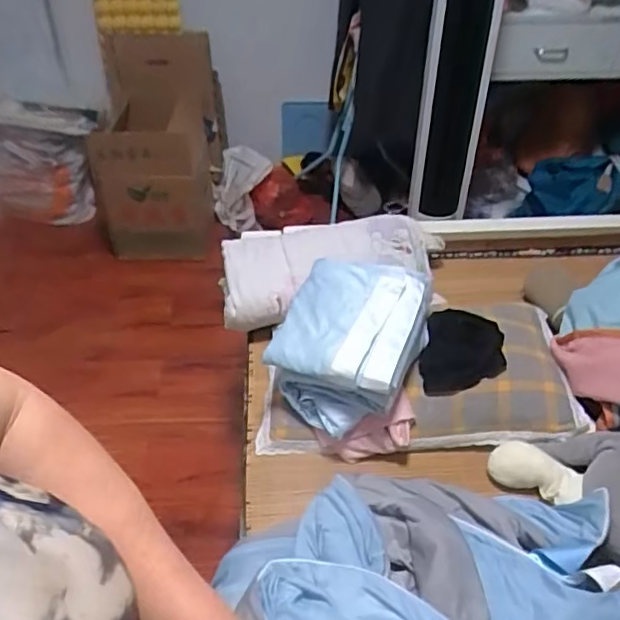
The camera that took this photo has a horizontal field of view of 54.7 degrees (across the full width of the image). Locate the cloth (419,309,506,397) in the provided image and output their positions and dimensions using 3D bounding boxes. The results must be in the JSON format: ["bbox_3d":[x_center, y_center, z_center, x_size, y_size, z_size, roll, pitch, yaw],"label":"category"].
[{"bbox_3d":[0.275,0.074,1.085,0.145,0.018,0.171,1,58,8],"label":"cloth"}]

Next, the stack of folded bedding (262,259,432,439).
[{"bbox_3d":[0.071,0.047,1.048,0.227,0.132,0.299,18,56,19],"label":"stack of folded bedding"}]

